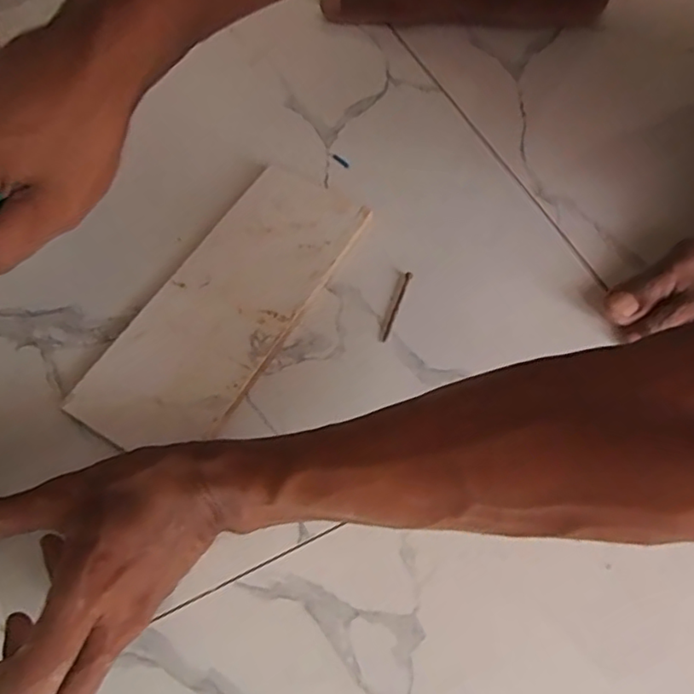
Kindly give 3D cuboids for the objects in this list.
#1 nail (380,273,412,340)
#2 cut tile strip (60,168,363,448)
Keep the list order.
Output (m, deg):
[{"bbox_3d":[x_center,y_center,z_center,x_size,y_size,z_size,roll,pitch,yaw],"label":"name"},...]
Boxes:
[{"bbox_3d":[0.033,-0.027,0.405,0.005,0.006,0.054,19,64,10],"label":"nail"},{"bbox_3d":[-0.077,-0.029,0.401,0.091,0.012,0.224,28,66,14],"label":"cut tile strip"}]

